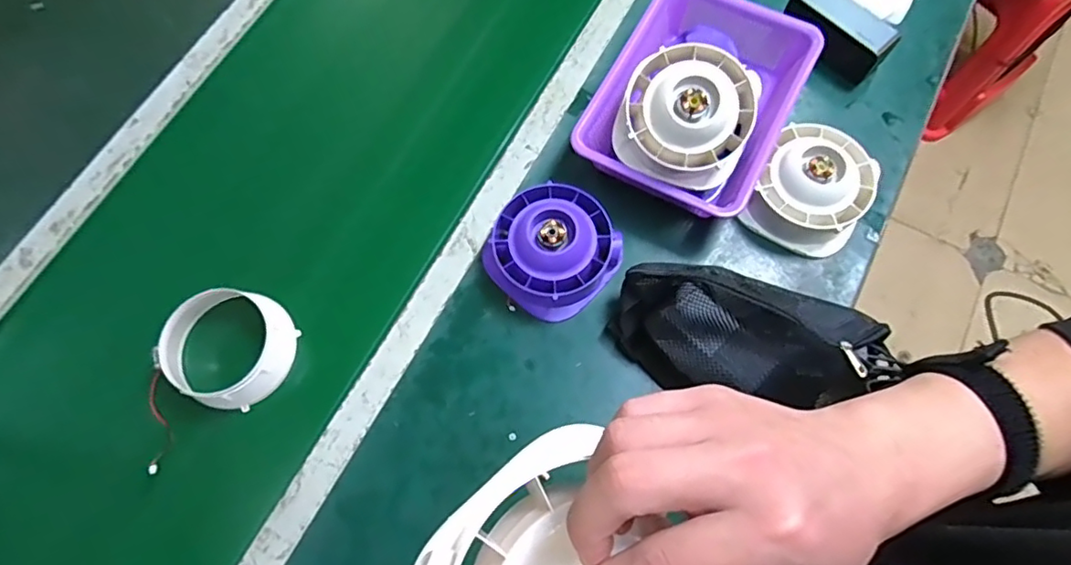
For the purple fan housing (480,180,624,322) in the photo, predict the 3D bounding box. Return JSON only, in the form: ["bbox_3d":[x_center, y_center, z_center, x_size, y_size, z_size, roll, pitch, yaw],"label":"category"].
[{"bbox_3d":[0.019,-0.039,0.632,0.130,0.062,0.131,40,77,11],"label":"purple fan housing"}]

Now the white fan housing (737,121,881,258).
[{"bbox_3d":[0.313,-0.106,0.647,0.118,0.068,0.130,30,75,9],"label":"white fan housing"}]

